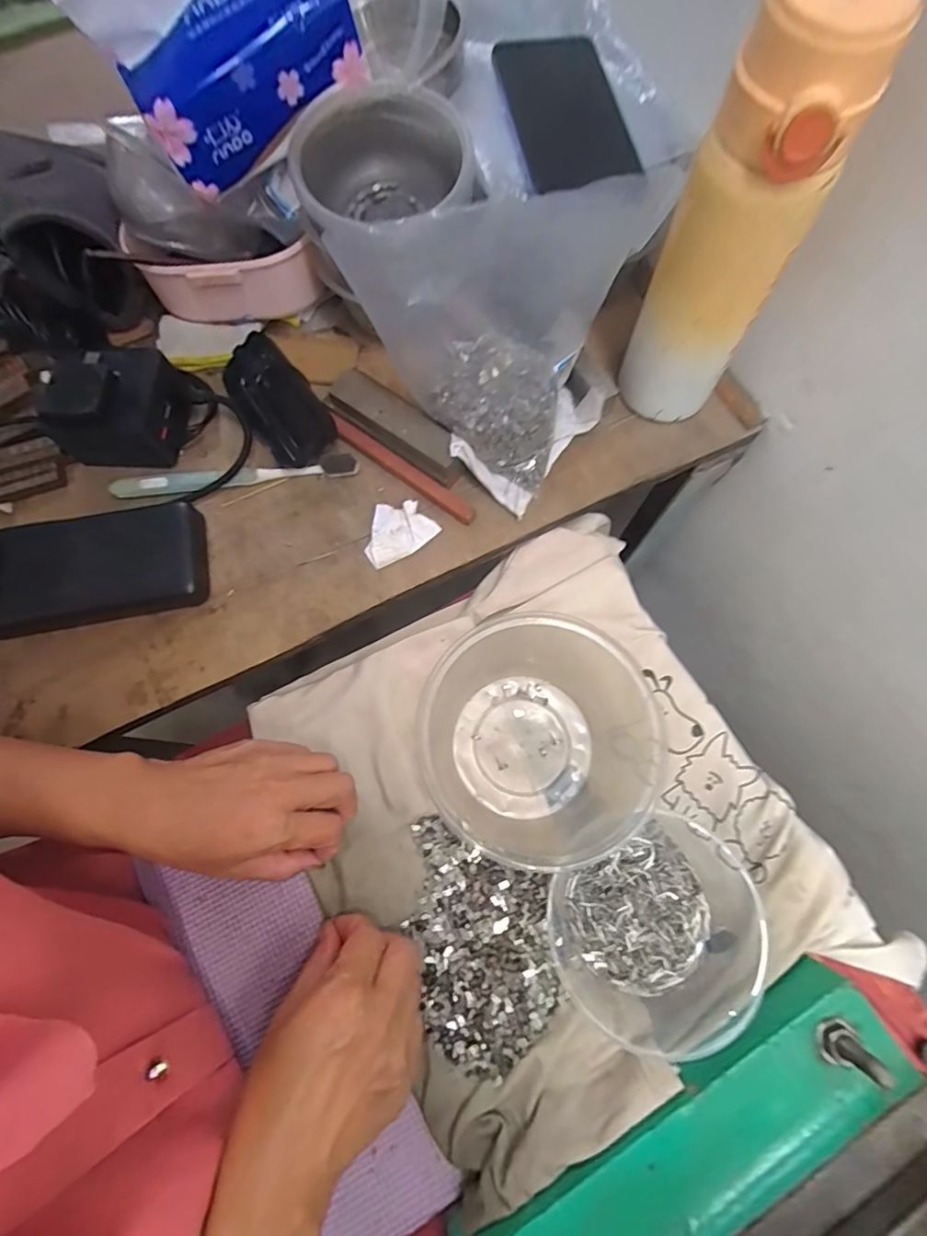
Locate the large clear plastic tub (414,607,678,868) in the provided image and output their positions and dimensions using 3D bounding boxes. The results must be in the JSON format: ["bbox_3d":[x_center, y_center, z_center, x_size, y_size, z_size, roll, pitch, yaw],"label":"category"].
[{"bbox_3d":[0.057,0.084,0.343,0.169,0.078,0.152,18,77,3],"label":"large clear plastic tub"}]

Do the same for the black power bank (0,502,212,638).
[{"bbox_3d":[-0.265,-0.034,0.368,0.157,0.022,0.073,-10,77,-4],"label":"black power bank"}]

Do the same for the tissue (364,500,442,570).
[{"bbox_3d":[-0.049,-0.064,0.384,0.054,0.009,0.041,-27,79,-8],"label":"tissue"}]

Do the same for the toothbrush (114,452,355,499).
[{"bbox_3d":[-0.171,-0.107,0.395,0.180,0.015,0.017,-7,77,-3],"label":"toothbrush"}]

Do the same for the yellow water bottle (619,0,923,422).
[{"bbox_3d":[0.153,-0.211,0.313,0.073,0.228,0.057,26,77,5],"label":"yellow water bottle"}]

